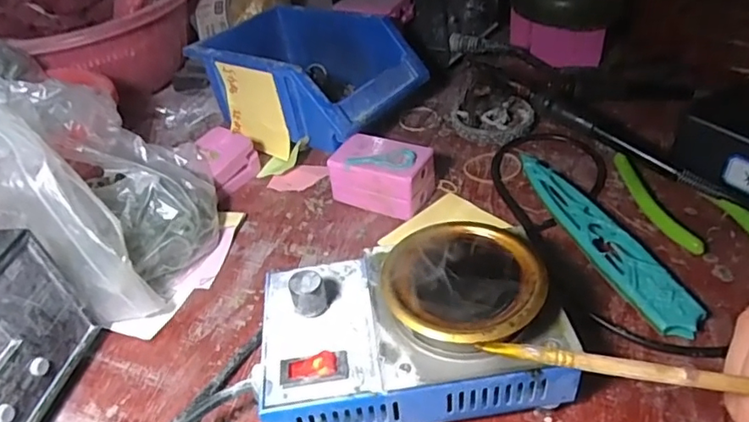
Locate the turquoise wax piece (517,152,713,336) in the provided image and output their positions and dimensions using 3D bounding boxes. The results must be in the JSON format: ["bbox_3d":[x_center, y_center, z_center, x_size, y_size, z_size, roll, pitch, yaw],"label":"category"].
[{"bbox_3d":[0.146,0.014,0.363,0.033,0.019,0.164,-15,40,-9],"label":"turquoise wax piece"}]

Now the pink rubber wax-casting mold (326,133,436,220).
[{"bbox_3d":[0.006,-0.027,0.415,0.068,0.042,0.043,16,45,26],"label":"pink rubber wax-casting mold"}]

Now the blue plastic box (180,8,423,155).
[{"bbox_3d":[-0.059,-0.117,0.498,0.181,0.083,0.122,20,47,29],"label":"blue plastic box"}]

